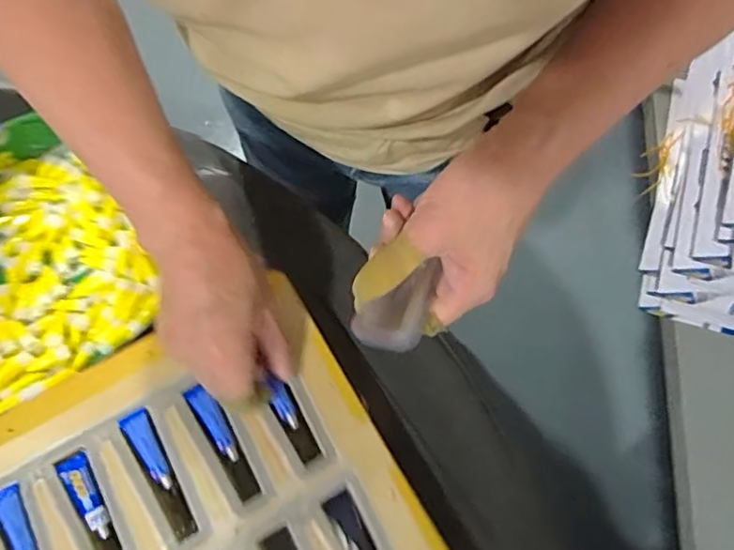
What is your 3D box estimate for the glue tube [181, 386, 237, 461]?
[{"bbox_3d":[-0.112,0.108,0.440,0.018,0.010,0.060,-35,76,-11],"label":"glue tube"}]

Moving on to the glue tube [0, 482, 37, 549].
[{"bbox_3d":[-0.242,0.174,0.409,0.021,0.005,0.058,-22,74,-8],"label":"glue tube"}]

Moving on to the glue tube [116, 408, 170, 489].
[{"bbox_3d":[-0.157,0.125,0.431,0.021,0.007,0.058,-31,75,-10],"label":"glue tube"}]

